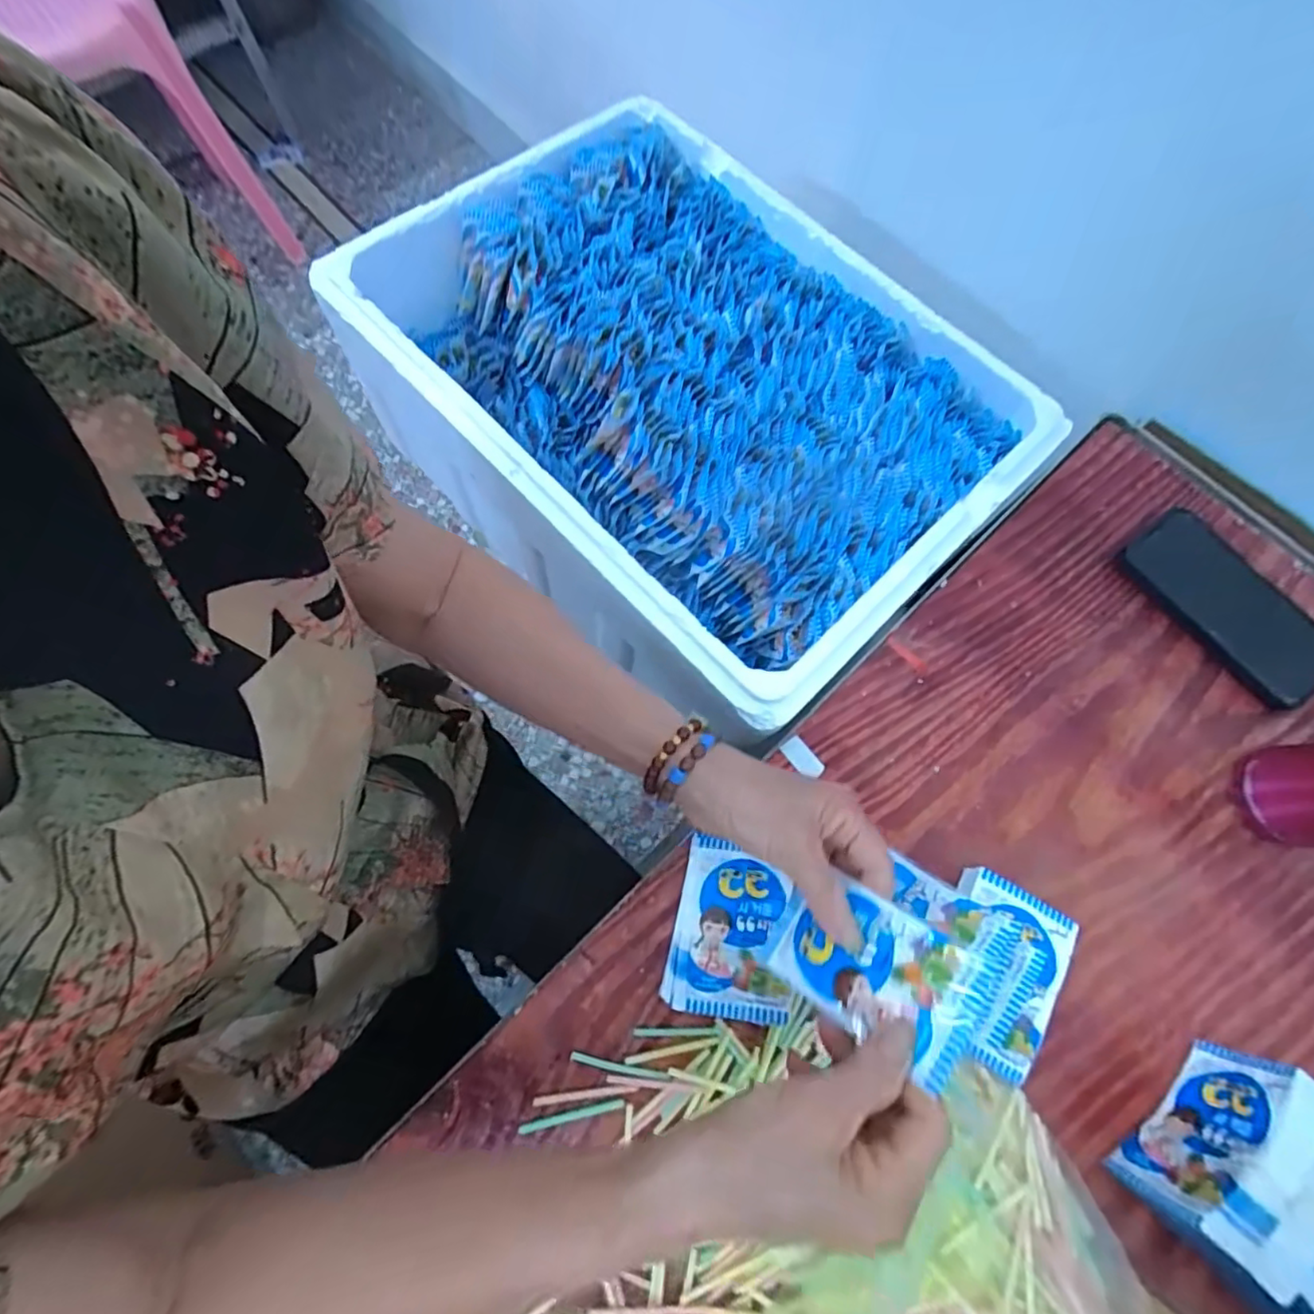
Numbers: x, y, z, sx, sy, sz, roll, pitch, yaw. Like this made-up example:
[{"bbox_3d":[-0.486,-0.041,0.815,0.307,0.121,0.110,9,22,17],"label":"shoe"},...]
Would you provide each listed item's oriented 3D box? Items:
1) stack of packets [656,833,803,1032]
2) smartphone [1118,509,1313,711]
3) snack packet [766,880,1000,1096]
[{"bbox_3d":[0.051,0.180,0.395,0.077,0.014,0.102,13,71,3],"label":"stack of packets"},{"bbox_3d":[0.458,-0.043,0.480,0.087,0.013,0.163,-36,75,-13],"label":"smartphone"},{"bbox_3d":[0.110,0.158,0.307,0.099,0.009,0.064,16,70,46],"label":"snack packet"}]

